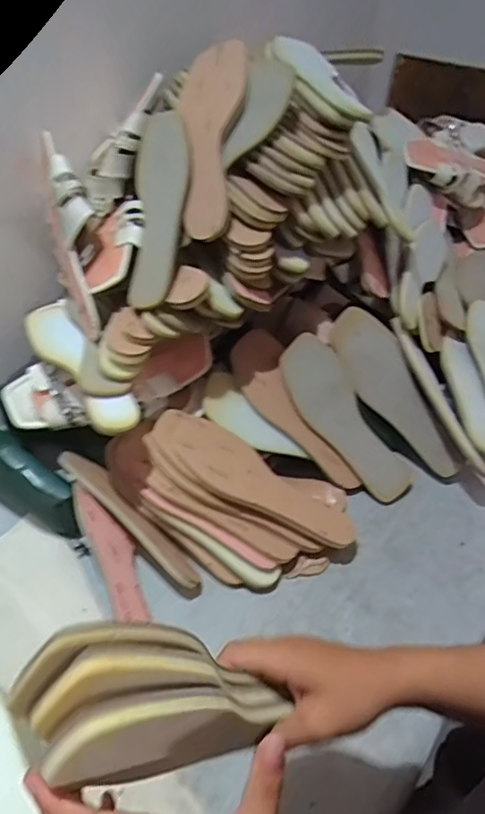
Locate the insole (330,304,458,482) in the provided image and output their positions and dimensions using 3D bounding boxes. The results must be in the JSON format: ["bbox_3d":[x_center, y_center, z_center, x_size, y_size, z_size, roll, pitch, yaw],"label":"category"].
[{"bbox_3d":[0.204,-0.016,0.715,0.075,0.256,0.021,-29,1,17],"label":"insole"}]

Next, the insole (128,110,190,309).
[{"bbox_3d":[-0.098,-0.230,0.606,0.075,0.010,0.231,-1,82,32],"label":"insole"}]

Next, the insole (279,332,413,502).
[{"bbox_3d":[0.131,0.017,0.685,0.078,0.014,0.236,-35,90,-9],"label":"insole"}]

